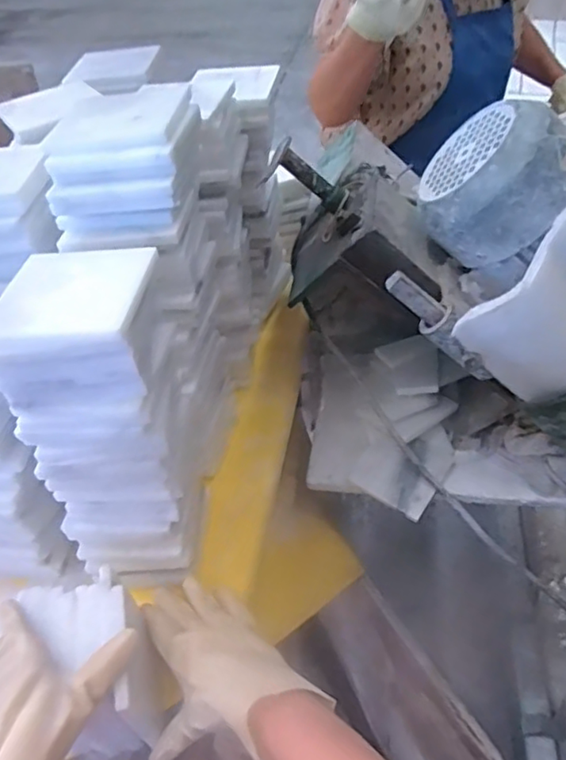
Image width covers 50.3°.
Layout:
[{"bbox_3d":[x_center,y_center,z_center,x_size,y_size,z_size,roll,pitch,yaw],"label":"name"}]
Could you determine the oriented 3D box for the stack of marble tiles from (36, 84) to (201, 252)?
[{"bbox_3d":[-0.128,-0.180,0.500,0.109,0.087,0.124,2,44,8],"label":"stack of marble tiles"}]

